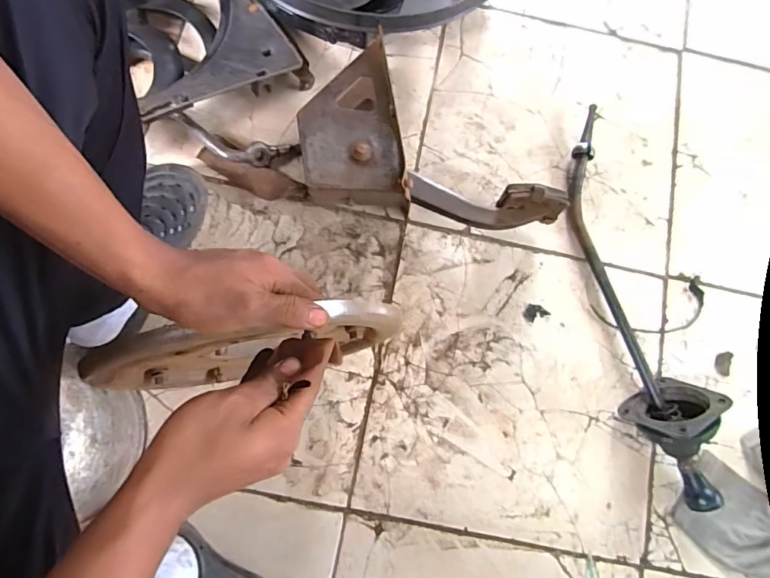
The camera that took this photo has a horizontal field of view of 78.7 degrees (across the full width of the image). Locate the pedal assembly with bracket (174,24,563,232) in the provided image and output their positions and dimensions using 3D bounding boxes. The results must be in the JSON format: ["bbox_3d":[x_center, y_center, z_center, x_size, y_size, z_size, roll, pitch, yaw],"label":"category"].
[{"bbox_3d":[-0.017,-0.226,0.684,0.542,0.099,0.224,11,78,1],"label":"pedal assembly with bracket"}]

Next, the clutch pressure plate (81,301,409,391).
[{"bbox_3d":[-0.129,0.066,0.495,0.286,0.313,0.028,-12,80,-2],"label":"clutch pressure plate"}]

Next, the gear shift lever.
[{"bbox_3d":[0.351,0.003,0.647,0.106,0.091,0.583,-9,79,-3],"label":"gear shift lever"}]

